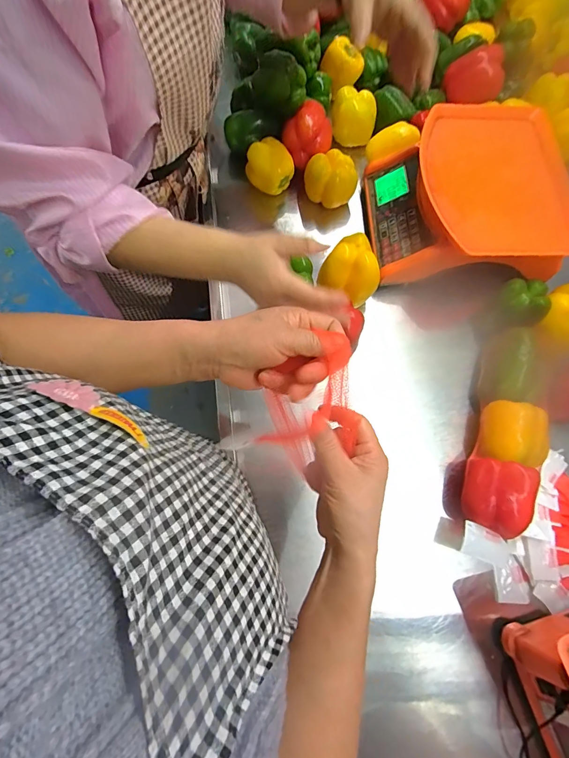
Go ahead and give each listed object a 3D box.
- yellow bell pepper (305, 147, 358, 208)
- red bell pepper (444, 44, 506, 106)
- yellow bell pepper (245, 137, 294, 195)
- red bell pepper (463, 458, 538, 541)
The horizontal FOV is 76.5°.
[{"bbox_3d":[0.084,-0.354,0.632,0.084,0.066,0.068,20,72,4],"label":"yellow bell pepper"},{"bbox_3d":[0.351,-0.552,0.660,0.101,0.061,0.075,-10,72,-5],"label":"red bell pepper"},{"bbox_3d":[-0.024,-0.372,0.626,0.071,0.061,0.073,1,72,-2],"label":"yellow bell pepper"},{"bbox_3d":[0.269,0.151,0.467,0.070,0.067,0.086,21,72,5],"label":"red bell pepper"}]

